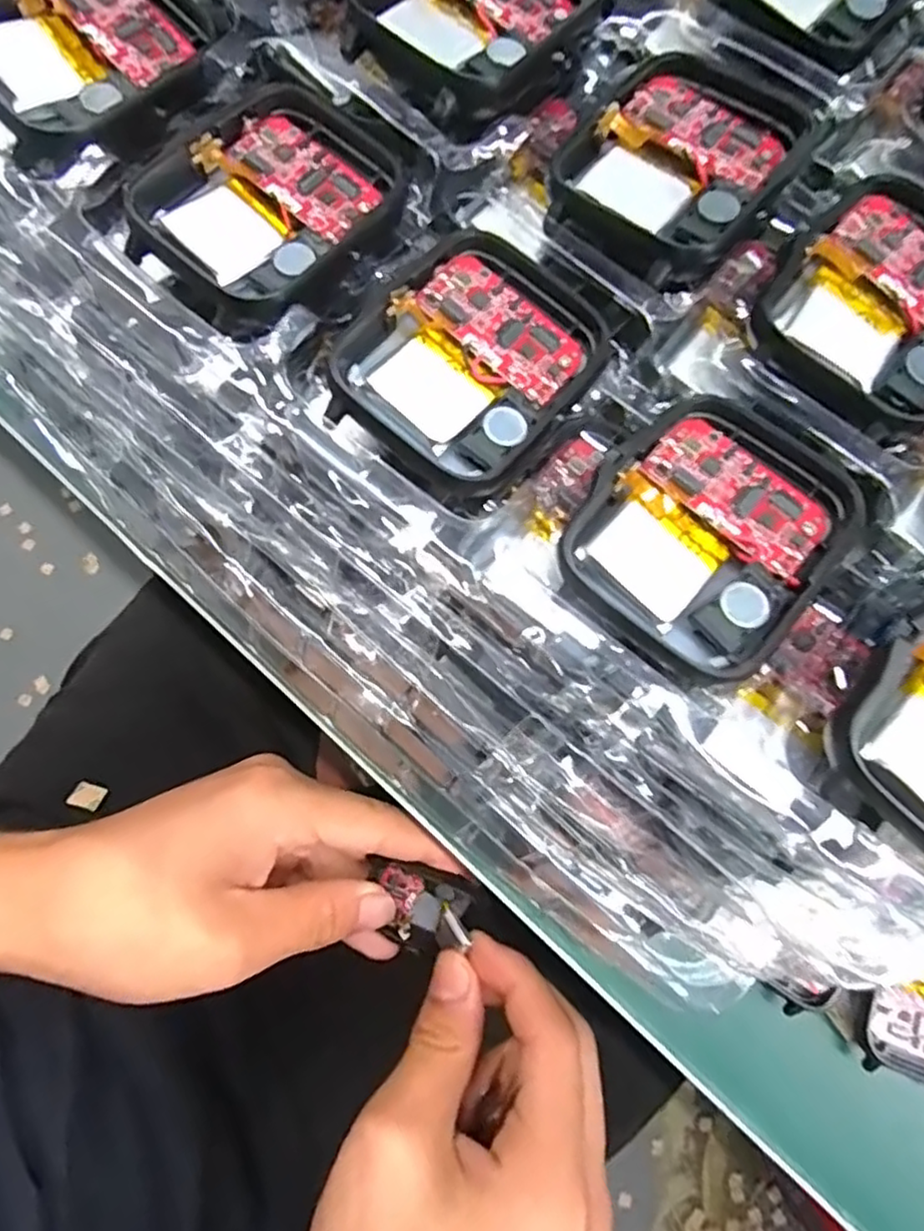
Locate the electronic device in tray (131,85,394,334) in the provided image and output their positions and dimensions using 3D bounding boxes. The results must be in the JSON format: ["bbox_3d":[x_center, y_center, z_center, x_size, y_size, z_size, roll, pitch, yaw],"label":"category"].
[{"bbox_3d":[-0.036,-0.076,0.120,0.039,0.009,0.050,36,81,6],"label":"electronic device in tray"}]

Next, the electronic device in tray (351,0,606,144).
[{"bbox_3d":[0.003,-0.117,0.127,0.038,0.008,0.050,35,81,6],"label":"electronic device in tray"}]

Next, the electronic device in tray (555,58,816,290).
[{"bbox_3d":[0.040,-0.084,0.122,0.036,0.006,0.047,38,82,7],"label":"electronic device in tray"}]

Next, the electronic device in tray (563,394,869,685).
[{"bbox_3d":[0.041,-0.014,0.108,0.038,0.006,0.045,39,82,7],"label":"electronic device in tray"}]

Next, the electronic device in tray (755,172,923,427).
[{"bbox_3d":[0.077,-0.056,0.117,0.037,0.004,0.043,41,82,7],"label":"electronic device in tray"}]

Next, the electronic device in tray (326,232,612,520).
[{"bbox_3d":[0.002,-0.044,0.115,0.038,0.007,0.046,38,81,7],"label":"electronic device in tray"}]

